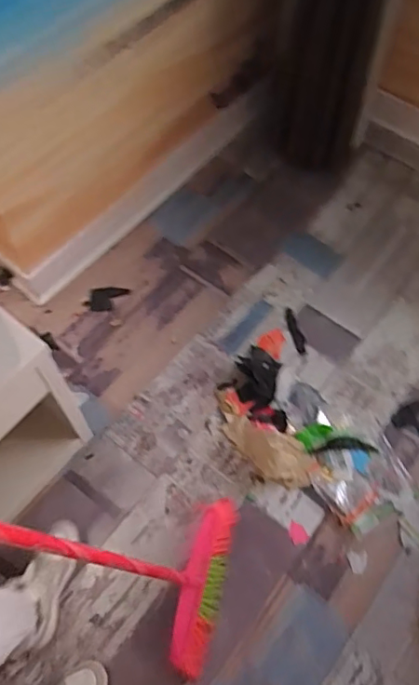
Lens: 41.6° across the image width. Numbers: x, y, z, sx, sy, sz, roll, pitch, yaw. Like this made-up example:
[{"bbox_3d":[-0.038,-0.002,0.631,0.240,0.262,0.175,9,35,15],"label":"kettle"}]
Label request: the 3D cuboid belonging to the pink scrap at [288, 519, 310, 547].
[{"bbox_3d":[0.194,0.423,1.222,0.038,0.004,0.053,-29,67,-15],"label":"pink scrap"}]

